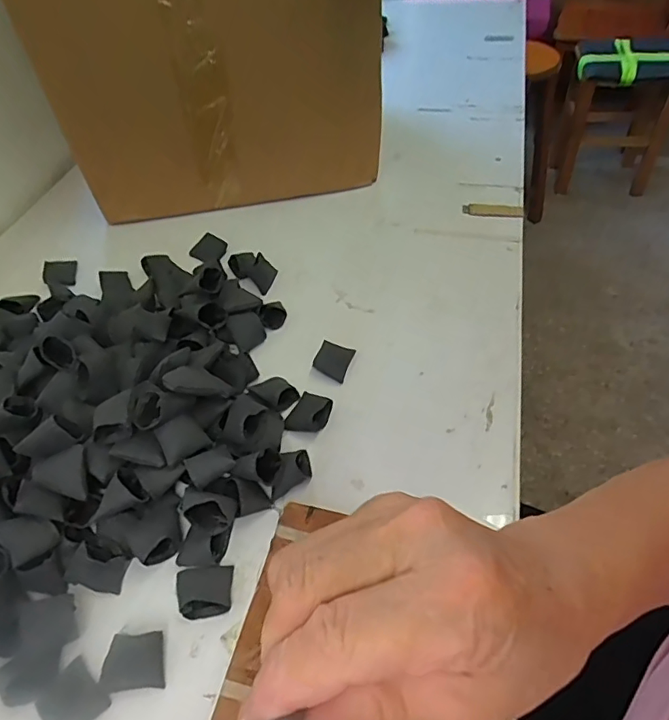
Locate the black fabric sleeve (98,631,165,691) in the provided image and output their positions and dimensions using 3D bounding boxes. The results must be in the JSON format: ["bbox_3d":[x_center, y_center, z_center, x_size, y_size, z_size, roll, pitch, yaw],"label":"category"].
[{"bbox_3d":[-0.139,0.207,0.361,0.041,0.010,0.032,-6,49,0],"label":"black fabric sleeve"}]

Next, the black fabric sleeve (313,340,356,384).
[{"bbox_3d":[-0.001,0.000,0.526,0.032,0.021,0.039,13,52,16],"label":"black fabric sleeve"}]

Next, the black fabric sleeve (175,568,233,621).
[{"bbox_3d":[-0.097,0.167,0.383,0.041,0.017,0.035,-6,49,0],"label":"black fabric sleeve"}]

